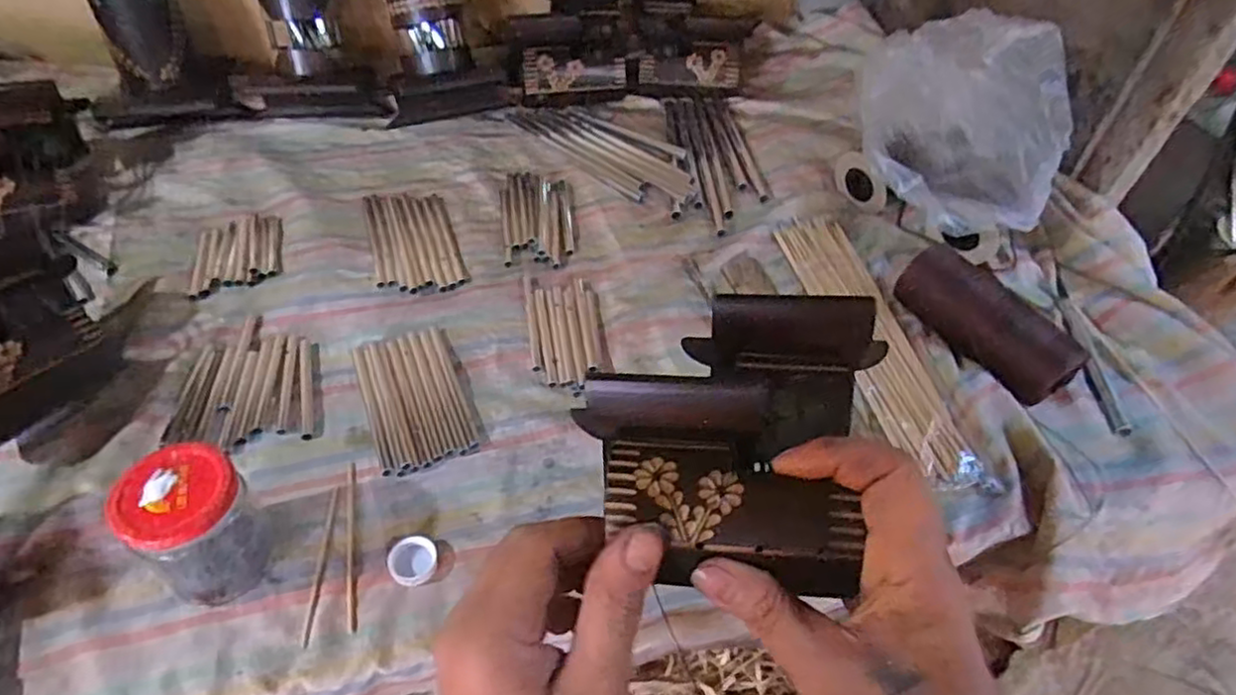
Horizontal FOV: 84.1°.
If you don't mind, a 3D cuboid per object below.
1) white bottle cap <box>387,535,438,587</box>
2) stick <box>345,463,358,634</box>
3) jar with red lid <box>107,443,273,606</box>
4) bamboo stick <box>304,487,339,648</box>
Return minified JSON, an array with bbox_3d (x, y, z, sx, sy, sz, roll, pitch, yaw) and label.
[{"bbox_3d":[-0.138,0.143,0.460,0.031,0.010,0.031,2,47,-2],"label":"white bottle cap"},{"bbox_3d":[-0.184,0.134,0.473,0.007,0.006,0.125,-9,48,-12],"label":"stick"},{"bbox_3d":[-0.258,0.110,0.425,0.060,0.094,0.063,2,47,-2],"label":"jar with red lid"},{"bbox_3d":[-0.199,0.144,0.461,0.005,0.004,0.111,-3,47,-6],"label":"bamboo stick"}]

